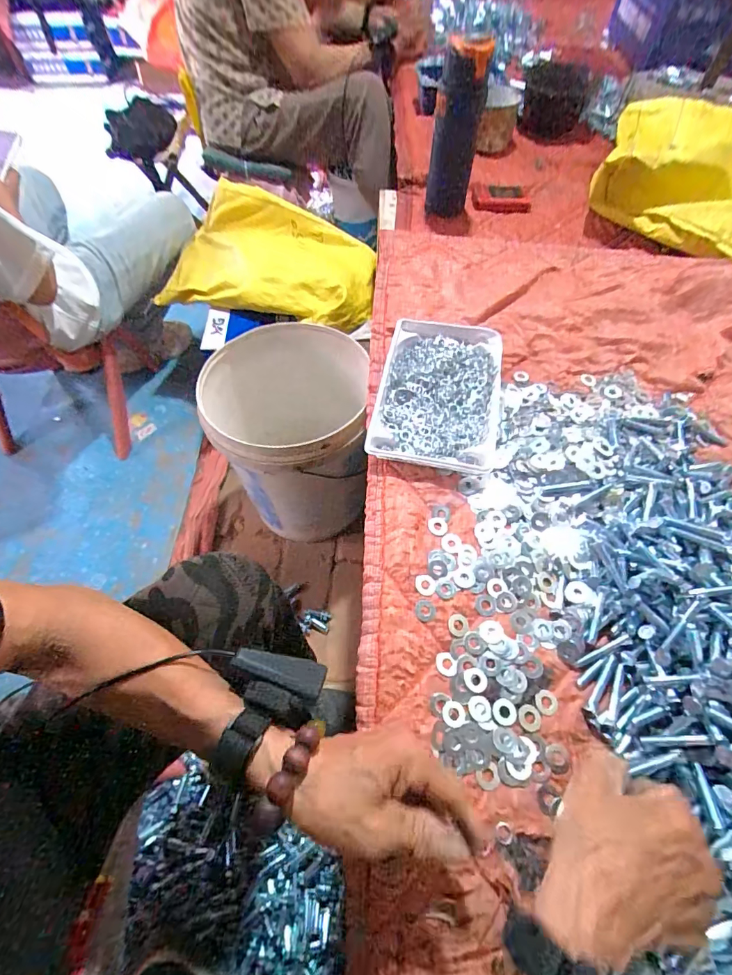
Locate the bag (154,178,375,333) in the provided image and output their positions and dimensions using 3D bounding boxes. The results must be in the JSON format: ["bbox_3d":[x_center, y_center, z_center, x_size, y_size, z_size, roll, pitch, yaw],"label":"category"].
[{"bbox_3d":[-0.189,-0.476,0.901,0.448,0.149,0.261,17,62,11],"label":"bag"}]

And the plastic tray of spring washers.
[{"bbox_3d":[0.098,-0.128,0.576,0.156,0.032,0.237,9,61,7],"label":"plastic tray of spring washers"}]

